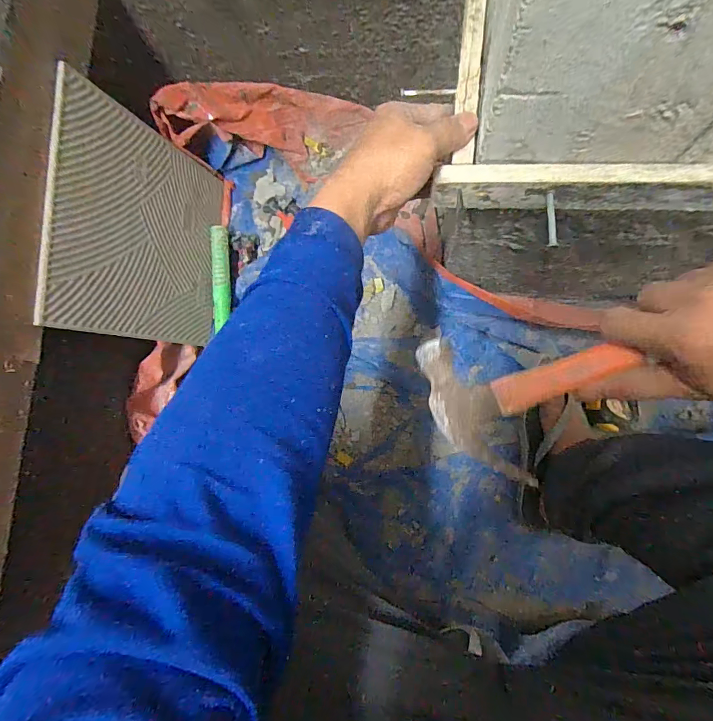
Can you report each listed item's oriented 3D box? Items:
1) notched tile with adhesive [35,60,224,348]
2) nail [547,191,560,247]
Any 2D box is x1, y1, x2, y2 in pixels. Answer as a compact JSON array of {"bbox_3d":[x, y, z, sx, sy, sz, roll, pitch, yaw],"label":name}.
[{"bbox_3d":[-0.296,-0.179,0.586,0.011,0.278,0.293,4,88,19],"label":"notched tile with adhesive"},{"bbox_3d":[0.156,-0.113,0.325,0.007,0.006,0.045,1,83,7],"label":"nail"}]

